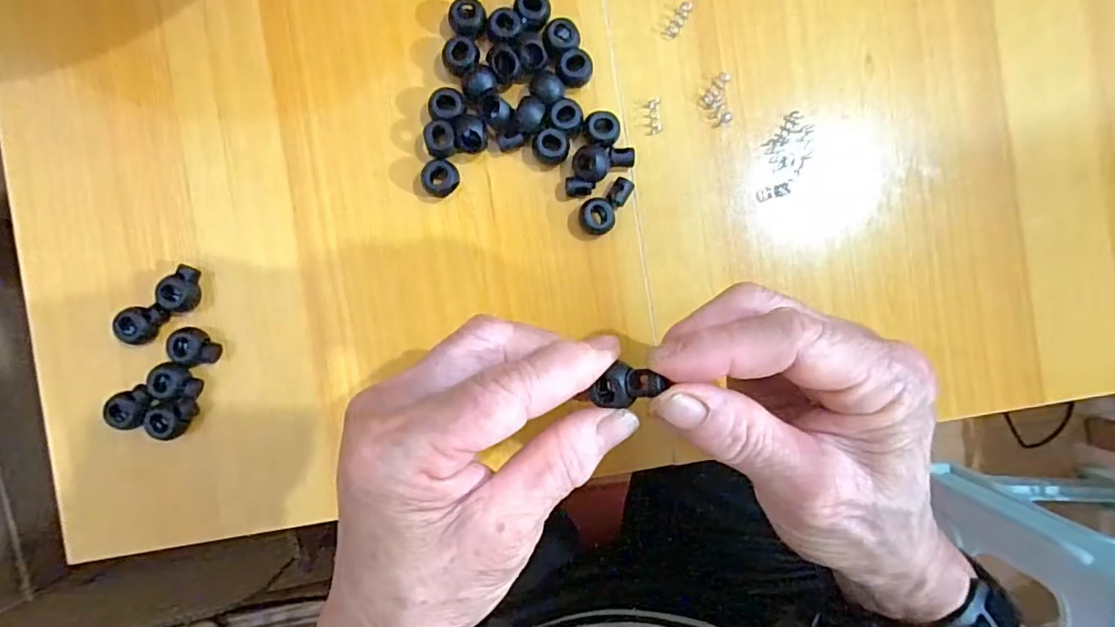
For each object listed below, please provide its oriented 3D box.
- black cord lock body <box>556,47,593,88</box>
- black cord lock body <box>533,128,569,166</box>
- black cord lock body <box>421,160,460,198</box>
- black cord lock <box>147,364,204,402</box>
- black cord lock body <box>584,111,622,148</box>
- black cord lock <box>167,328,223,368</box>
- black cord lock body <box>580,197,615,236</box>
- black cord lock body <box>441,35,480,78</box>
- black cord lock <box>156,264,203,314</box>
[{"bbox_3d":[0.008,-0.118,0.271,0.017,0.014,0.017,0,90,-3],"label":"black cord lock body"},{"bbox_3d":[-0.003,-0.079,0.270,0.017,0.014,0.015,-2,90,-3],"label":"black cord lock body"},{"bbox_3d":[-0.056,-0.065,0.269,0.017,0.011,0.016,0,90,-3],"label":"black cord lock body"},{"bbox_3d":[-0.179,0.032,0.263,0.018,0.013,0.016,2,90,-3],"label":"black cord lock"},{"bbox_3d":[0.021,-0.089,0.272,0.016,0.012,0.018,38,89,-2],"label":"black cord lock body"},{"bbox_3d":[-0.169,0.015,0.262,0.016,0.019,0.017,0,90,-3],"label":"black cord lock"},{"bbox_3d":[0.019,-0.047,0.271,0.016,0.014,0.016,2,90,-3],"label":"black cord lock body"},{"bbox_3d":[-0.047,-0.123,0.270,0.017,0.011,0.018,0,90,-3],"label":"black cord lock body"},{"bbox_3d":[-0.177,-0.012,0.263,0.013,0.014,0.022,19,89,-3],"label":"black cord lock"}]

